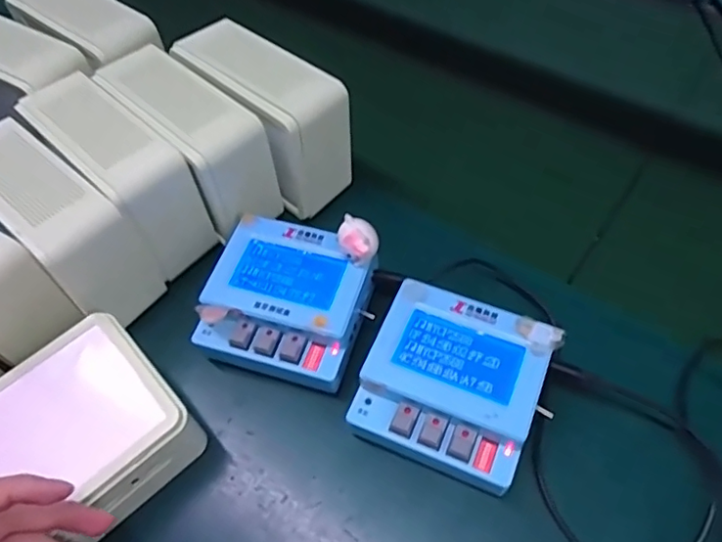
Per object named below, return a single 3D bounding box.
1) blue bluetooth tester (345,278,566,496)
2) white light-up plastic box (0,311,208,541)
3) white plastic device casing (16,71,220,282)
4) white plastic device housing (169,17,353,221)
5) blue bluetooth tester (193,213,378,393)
[{"bbox_3d":[0.056,0.072,0.357,0.101,0.048,0.100,18,59,15],"label":"blue bluetooth tester"},{"bbox_3d":[-0.180,0.108,0.349,0.135,0.057,0.100,-38,62,-19],"label":"white light-up plastic box"},{"bbox_3d":[-0.176,-0.072,0.429,0.135,0.091,0.052,38,66,25],"label":"white plastic device casing"},{"bbox_3d":[-0.075,-0.122,0.454,0.064,0.097,0.136,-40,63,-21],"label":"white plastic device housing"},{"bbox_3d":[-0.049,0.024,0.396,0.102,0.049,0.101,16,58,13],"label":"blue bluetooth tester"}]

